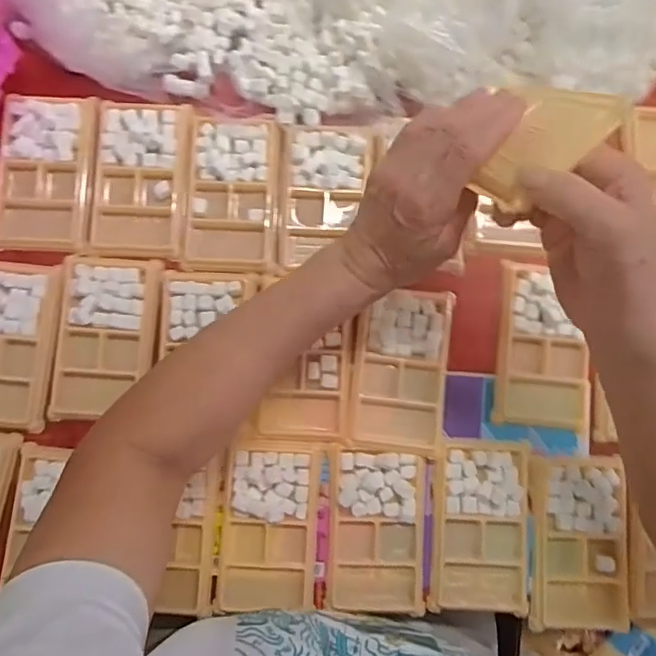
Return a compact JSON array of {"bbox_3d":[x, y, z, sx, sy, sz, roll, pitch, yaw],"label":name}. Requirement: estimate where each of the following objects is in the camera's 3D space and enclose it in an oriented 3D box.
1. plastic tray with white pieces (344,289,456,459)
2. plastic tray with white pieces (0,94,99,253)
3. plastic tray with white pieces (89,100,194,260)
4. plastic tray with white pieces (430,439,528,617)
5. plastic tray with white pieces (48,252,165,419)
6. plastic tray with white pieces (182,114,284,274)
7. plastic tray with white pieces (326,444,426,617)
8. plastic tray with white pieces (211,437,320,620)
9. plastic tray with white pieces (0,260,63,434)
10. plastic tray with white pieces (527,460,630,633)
[{"bbox_3d":[0.060,0.035,0.469,0.077,0.013,0.134,8,84,0],"label":"plastic tray with white pieces"},{"bbox_3d":[-0.243,-0.134,0.493,0.080,0.023,0.132,3,84,0],"label":"plastic tray with white pieces"},{"bbox_3d":[-0.161,-0.130,0.493,0.082,0.023,0.135,3,84,0],"label":"plastic tray with white pieces"},{"bbox_3d":[0.126,0.163,0.462,0.077,0.022,0.139,4,84,0],"label":"plastic tray with white pieces"},{"bbox_3d":[-0.187,0.008,0.477,0.080,0.017,0.136,3,84,0],"label":"plastic tray with white pieces"},{"bbox_3d":[-0.083,-0.115,0.494,0.078,0.027,0.129,3,84,0],"label":"plastic tray with white pieces"},{"bbox_3d":[0.041,0.164,0.460,0.077,0.016,0.128,3,84,0],"label":"plastic tray with white pieces"},{"bbox_3d":[-0.047,0.159,0.455,0.076,0.017,0.129,3,84,0],"label":"plastic tray with white pieces"},{"bbox_3d":[-0.268,0.013,0.473,0.079,0.013,0.137,6,84,0],"label":"plastic tray with white pieces"},{"bbox_3d":[0.205,0.176,0.462,0.078,0.014,0.134,3,84,0],"label":"plastic tray with white pieces"}]

